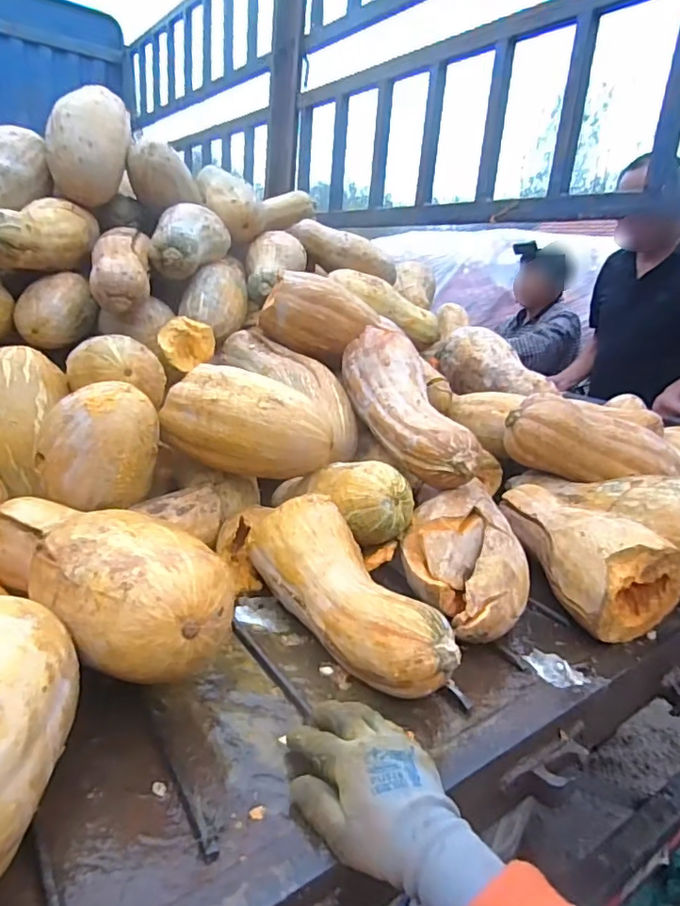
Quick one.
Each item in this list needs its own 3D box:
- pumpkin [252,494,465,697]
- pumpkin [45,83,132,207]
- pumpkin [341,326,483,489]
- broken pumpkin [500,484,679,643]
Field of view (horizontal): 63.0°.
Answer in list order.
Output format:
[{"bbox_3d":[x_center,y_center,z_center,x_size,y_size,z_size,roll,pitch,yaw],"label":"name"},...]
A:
[{"bbox_3d":[0.006,0.137,0.567,0.087,0.092,0.266,-9,24,-36],"label":"pumpkin"},{"bbox_3d":[-0.464,-0.568,1.026,0.133,0.258,0.122,9,-21,-27],"label":"pumpkin"},{"bbox_3d":[0.093,-0.072,0.801,0.104,0.094,0.342,-2,40,-22],"label":"pumpkin"},{"bbox_3d":[0.298,0.111,0.702,0.122,0.113,0.246,0,20,-16],"label":"broken pumpkin"}]

